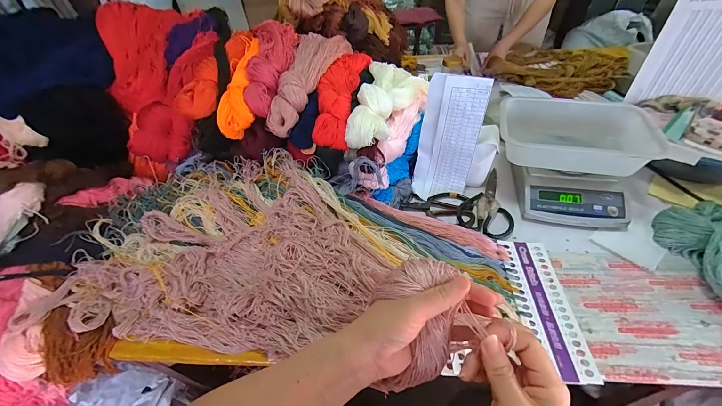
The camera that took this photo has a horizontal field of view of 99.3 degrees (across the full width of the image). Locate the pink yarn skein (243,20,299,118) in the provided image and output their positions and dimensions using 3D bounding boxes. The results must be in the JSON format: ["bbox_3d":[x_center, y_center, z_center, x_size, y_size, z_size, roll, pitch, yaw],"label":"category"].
[{"bbox_3d":[-0.196,-0.306,0.654,0.098,0.056,0.279,-1,61,5],"label":"pink yarn skein"}]

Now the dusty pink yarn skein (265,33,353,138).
[{"bbox_3d":[-0.110,-0.294,0.694,0.091,0.089,0.356,9,49,14],"label":"dusty pink yarn skein"}]

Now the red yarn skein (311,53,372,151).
[{"bbox_3d":[-0.041,-0.248,0.685,0.073,0.082,0.305,5,48,11],"label":"red yarn skein"}]

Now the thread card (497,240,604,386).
[{"bbox_3d":[0.299,0.160,0.504,0.081,0.008,0.241,-1,47,5],"label":"thread card"}]

